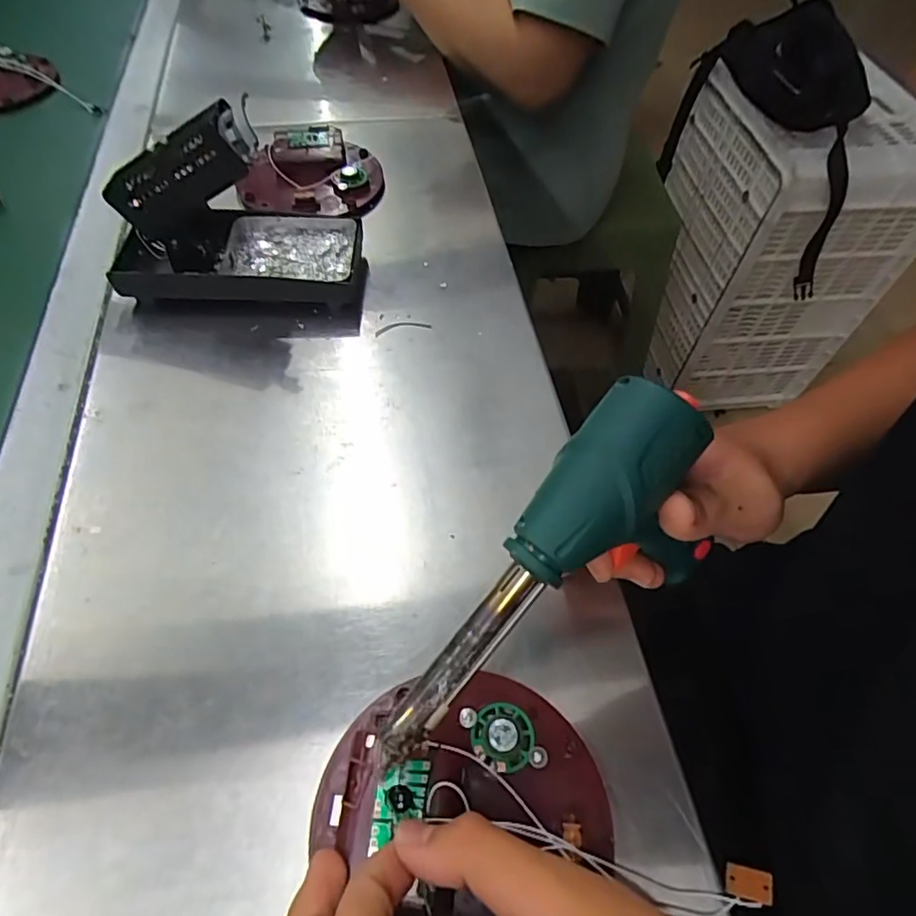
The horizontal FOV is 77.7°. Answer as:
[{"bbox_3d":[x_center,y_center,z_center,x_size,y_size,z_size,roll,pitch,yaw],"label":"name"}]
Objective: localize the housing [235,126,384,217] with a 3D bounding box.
[{"bbox_3d":[-0.126,-0.244,0.488,0.120,0.033,0.089,-15,58,-13],"label":"housing"}]

